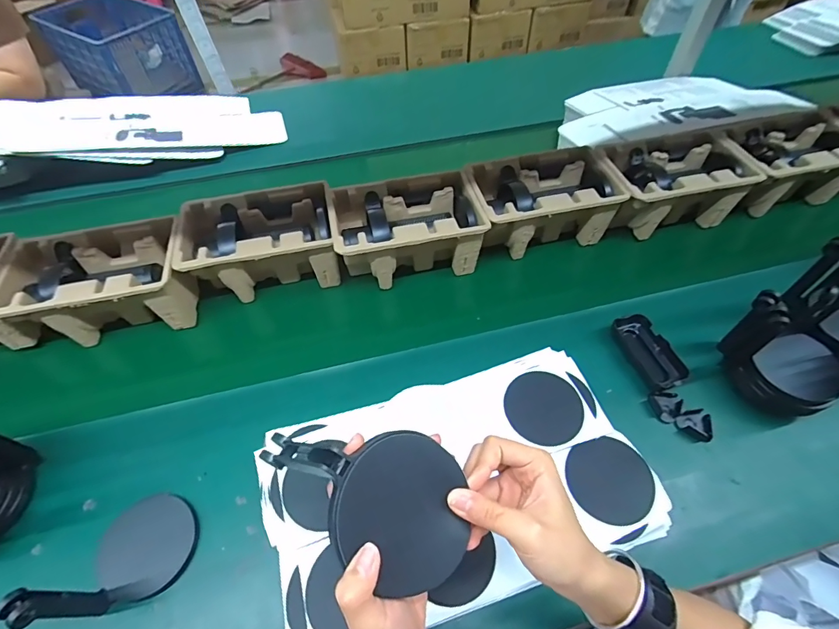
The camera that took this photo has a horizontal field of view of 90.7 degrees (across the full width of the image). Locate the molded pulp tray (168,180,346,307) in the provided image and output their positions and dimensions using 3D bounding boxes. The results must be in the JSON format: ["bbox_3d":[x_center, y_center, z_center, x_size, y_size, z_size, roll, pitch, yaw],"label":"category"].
[{"bbox_3d":[-0.239,-0.112,0.648,0.221,0.101,0.153,-8,57,-2],"label":"molded pulp tray"}]

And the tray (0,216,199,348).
[{"bbox_3d":[-0.448,-0.049,0.605,0.224,0.098,0.147,-12,58,-5],"label":"tray"}]

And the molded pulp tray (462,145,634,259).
[{"bbox_3d":[0.193,-0.184,0.680,0.222,0.096,0.140,-15,58,-7],"label":"molded pulp tray"}]

